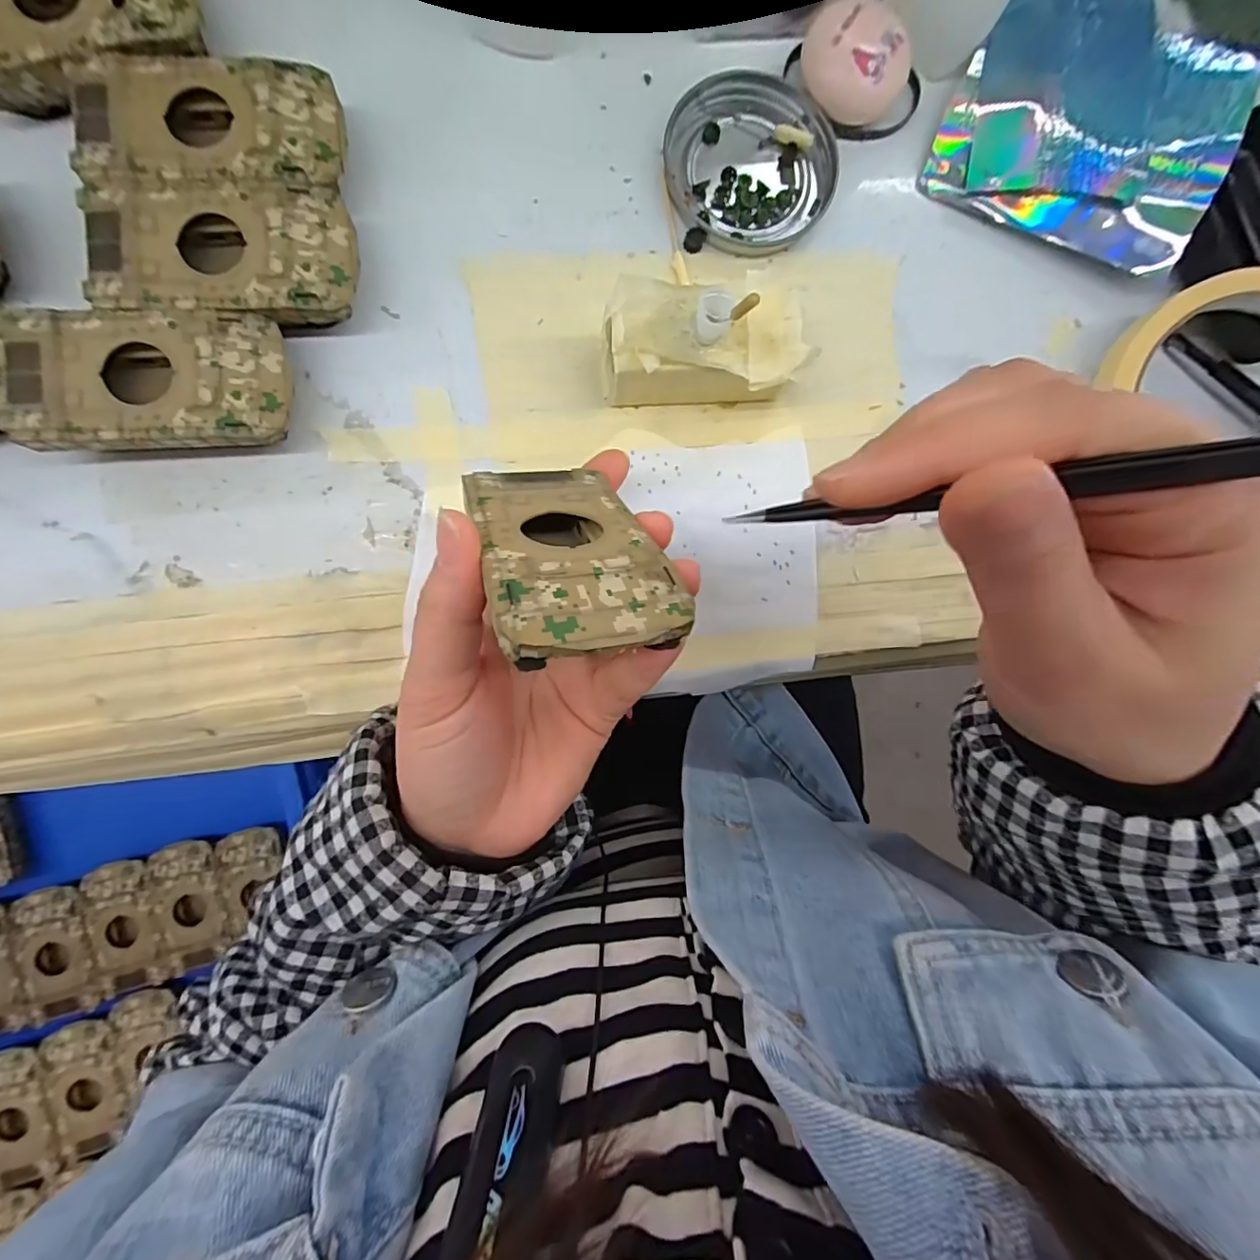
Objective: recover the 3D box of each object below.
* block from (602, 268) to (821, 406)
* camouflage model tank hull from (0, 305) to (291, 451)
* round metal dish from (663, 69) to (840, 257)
[{"bbox_3d":[0.030,-0.118,0.226,0.083,0.046,0.047,-9,89,-5],"label":"block"},{"bbox_3d":[-0.187,-0.097,0.217,0.095,0.023,0.050,-4,88,-4],"label":"camouflage model tank hull"},{"bbox_3d":[0.056,-0.217,0.250,0.075,0.009,0.081,0,87,-4],"label":"round metal dish"}]

